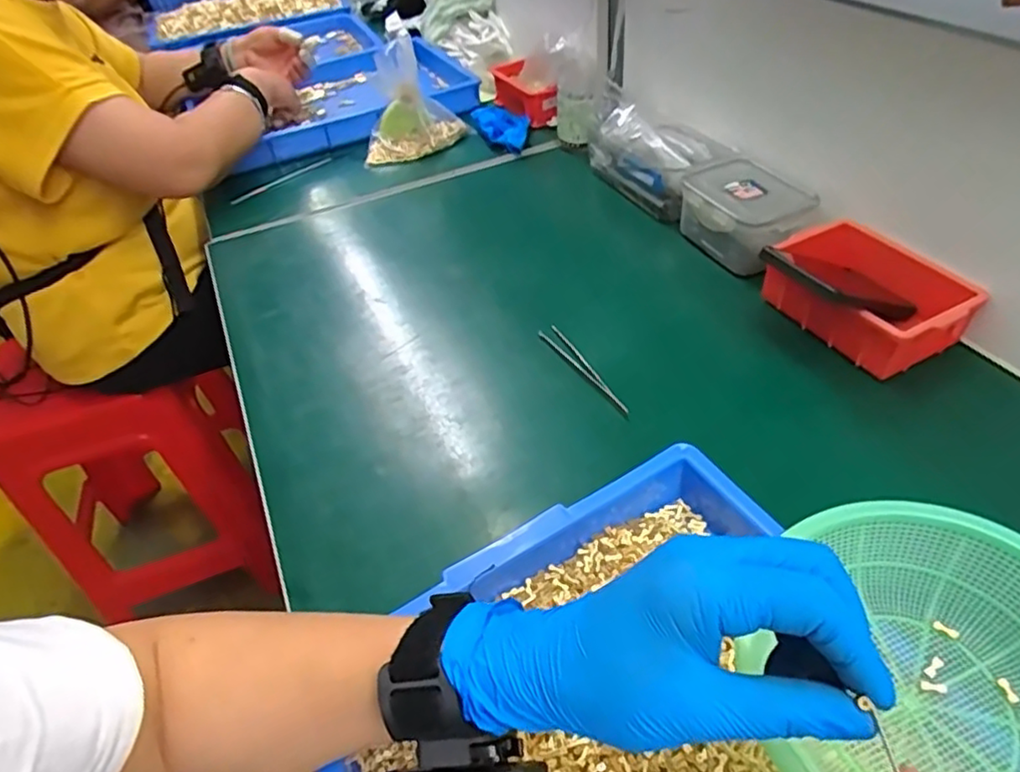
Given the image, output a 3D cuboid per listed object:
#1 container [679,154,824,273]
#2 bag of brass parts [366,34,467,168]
[{"bbox_3d":[0.241,-0.174,0.651,0.091,0.062,0.132,-23,47,-16],"label":"container"},{"bbox_3d":[-0.148,-0.399,0.893,0.150,0.134,0.094,-20,46,-14],"label":"bag of brass parts"}]

